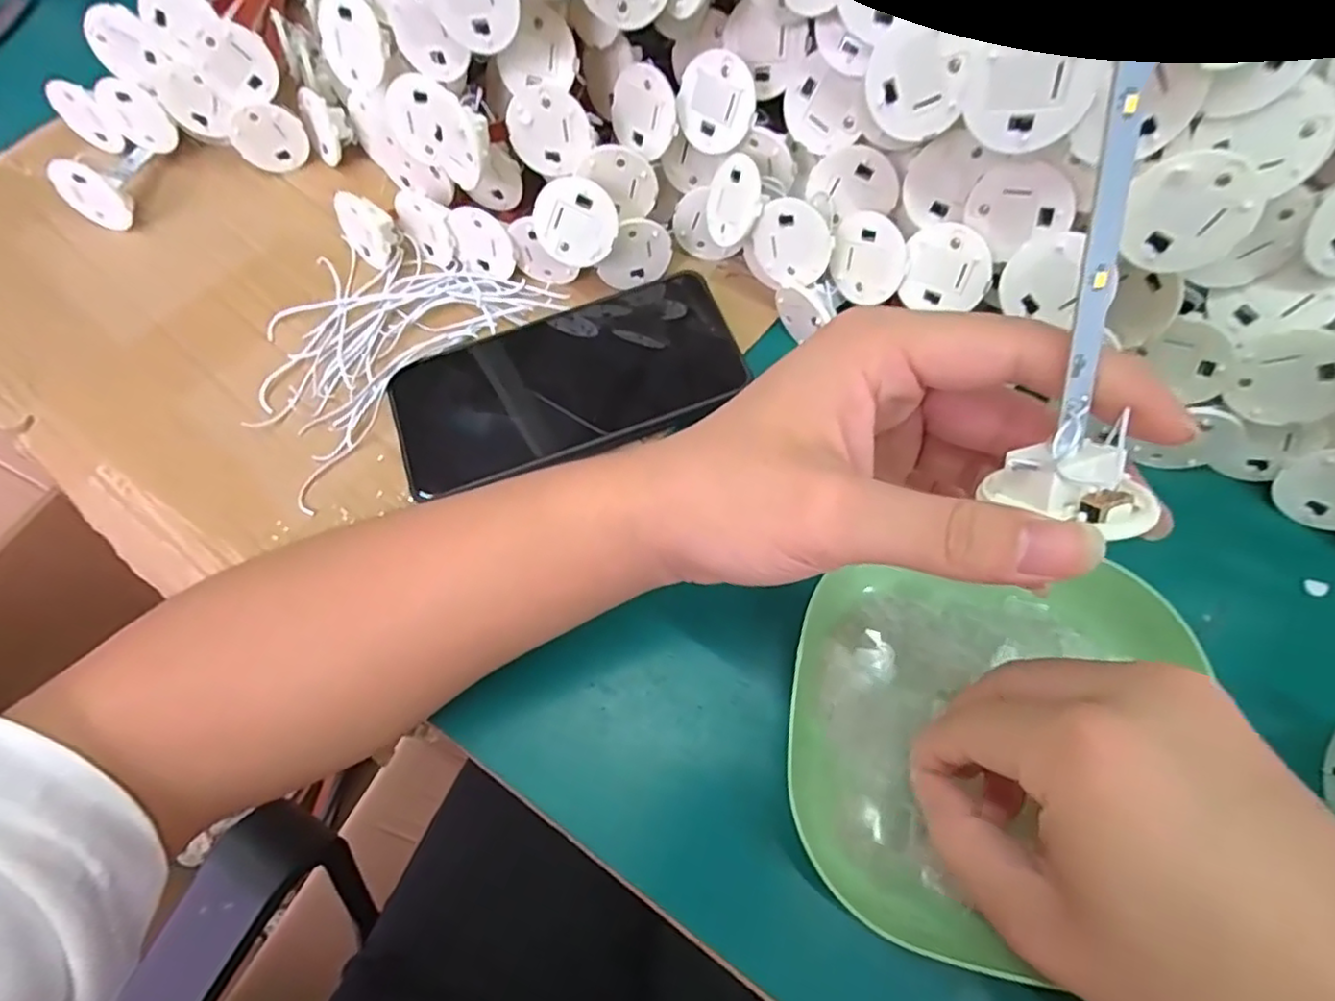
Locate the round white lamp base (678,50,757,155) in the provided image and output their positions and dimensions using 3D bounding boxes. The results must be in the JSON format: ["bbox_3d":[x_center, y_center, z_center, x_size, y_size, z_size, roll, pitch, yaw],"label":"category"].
[{"bbox_3d":[0.022,-0.178,0.290,0.036,0.038,0.006,25,38,23],"label":"round white lamp base"}]

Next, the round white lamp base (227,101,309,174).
[{"bbox_3d":[-0.227,-0.205,0.371,0.037,0.039,0.009,-18,66,-6],"label":"round white lamp base"}]

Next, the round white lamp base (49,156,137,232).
[{"bbox_3d":[-0.314,-0.167,0.354,0.031,0.040,0.006,-15,59,14],"label":"round white lamp base"}]

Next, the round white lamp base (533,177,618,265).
[{"bbox_3d":[-0.043,-0.129,0.303,0.038,0.039,0.004,22,38,-13],"label":"round white lamp base"}]

